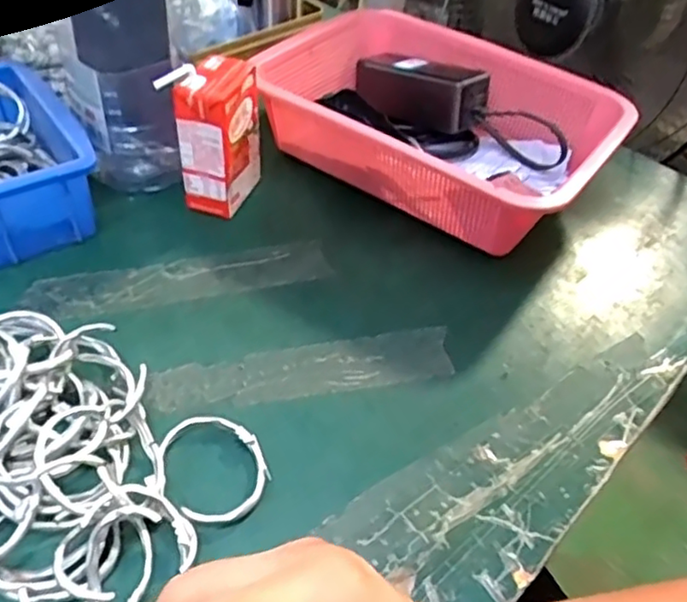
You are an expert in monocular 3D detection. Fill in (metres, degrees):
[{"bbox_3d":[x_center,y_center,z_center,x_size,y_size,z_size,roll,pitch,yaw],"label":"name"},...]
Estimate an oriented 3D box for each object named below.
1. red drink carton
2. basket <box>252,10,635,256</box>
[{"bbox_3d":[-0.101,-0.129,0.510,0.043,0.116,0.075,20,46,13],"label":"red drink carton"},{"bbox_3d":[0.089,-0.160,0.580,0.296,0.091,0.217,33,51,24],"label":"basket"}]

